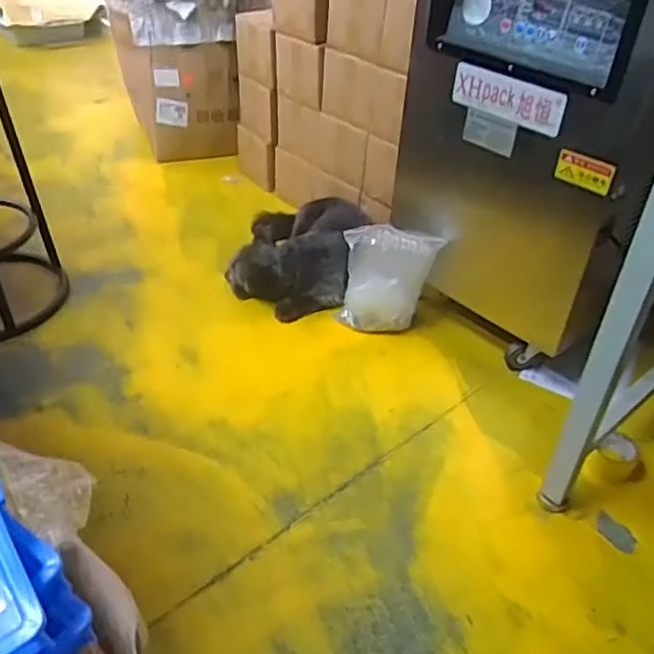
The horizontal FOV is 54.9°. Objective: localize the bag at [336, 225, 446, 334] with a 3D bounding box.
[{"bbox_3d":[0.132,-0.098,1.414,0.201,0.246,0.075,14,39,13],"label":"bag"}]

